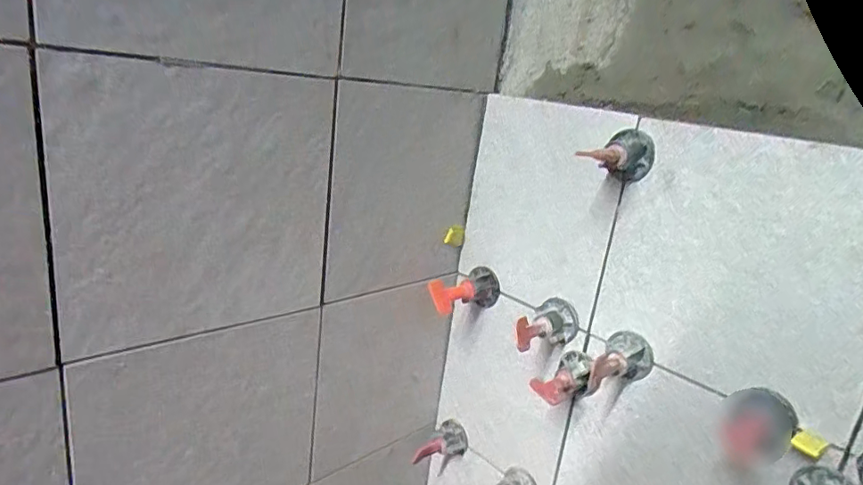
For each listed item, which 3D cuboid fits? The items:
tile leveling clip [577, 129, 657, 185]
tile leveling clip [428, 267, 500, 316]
[{"bbox_3d":[0.112,-0.052,0.327,0.043,0.031,0.028,-7,22,-39],"label":"tile leveling clip"},{"bbox_3d":[0.022,0.038,0.419,0.061,0.029,0.028,-5,21,-34],"label":"tile leveling clip"}]

